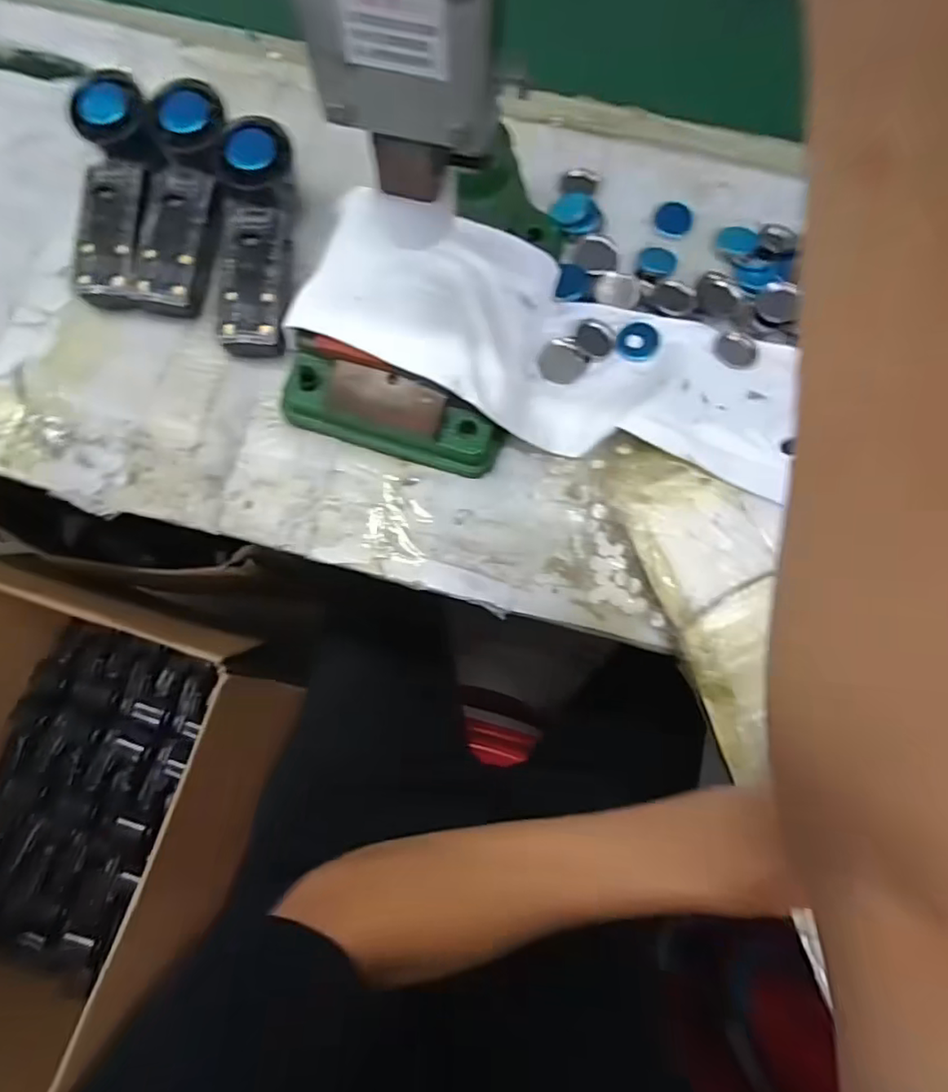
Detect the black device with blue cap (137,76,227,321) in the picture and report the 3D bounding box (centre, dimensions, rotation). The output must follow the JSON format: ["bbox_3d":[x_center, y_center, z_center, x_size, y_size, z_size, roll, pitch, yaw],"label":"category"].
[{"bbox_3d":[-0.211,-0.249,0.417,0.054,0.028,0.155,8,94,0],"label":"black device with blue cap"}]

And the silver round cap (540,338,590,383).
[{"bbox_3d":[0.064,-0.133,0.419,0.033,0.008,0.031,-38,92,-3],"label":"silver round cap"}]

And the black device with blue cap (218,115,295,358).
[{"bbox_3d":[-0.158,-0.213,0.419,0.055,0.056,0.147,0,76,0],"label":"black device with blue cap"}]

